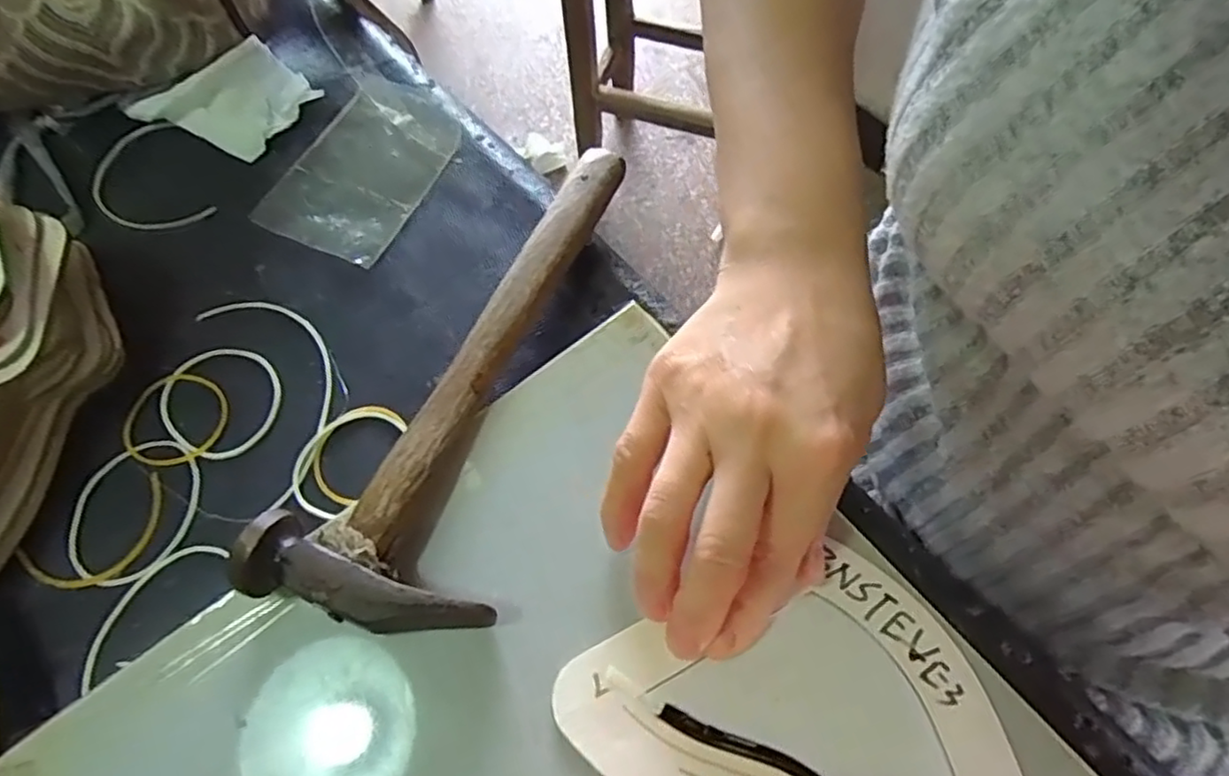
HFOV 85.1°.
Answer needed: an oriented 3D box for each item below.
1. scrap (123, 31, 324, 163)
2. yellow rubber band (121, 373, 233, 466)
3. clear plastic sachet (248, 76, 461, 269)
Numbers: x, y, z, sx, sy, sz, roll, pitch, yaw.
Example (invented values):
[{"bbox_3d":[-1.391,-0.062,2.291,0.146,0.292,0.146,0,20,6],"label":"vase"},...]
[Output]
[{"bbox_3d":[-0.212,-0.161,0.364,0.069,0.026,0.065,24,67,13],"label":"scrap"},{"bbox_3d":[-0.197,0.014,0.300,0.044,0.004,0.045,-1,64,2],"label":"yellow rubber band"},{"bbox_3d":[-0.133,-0.119,0.356,0.071,0.009,0.107,22,67,8],"label":"clear plastic sachet"}]

